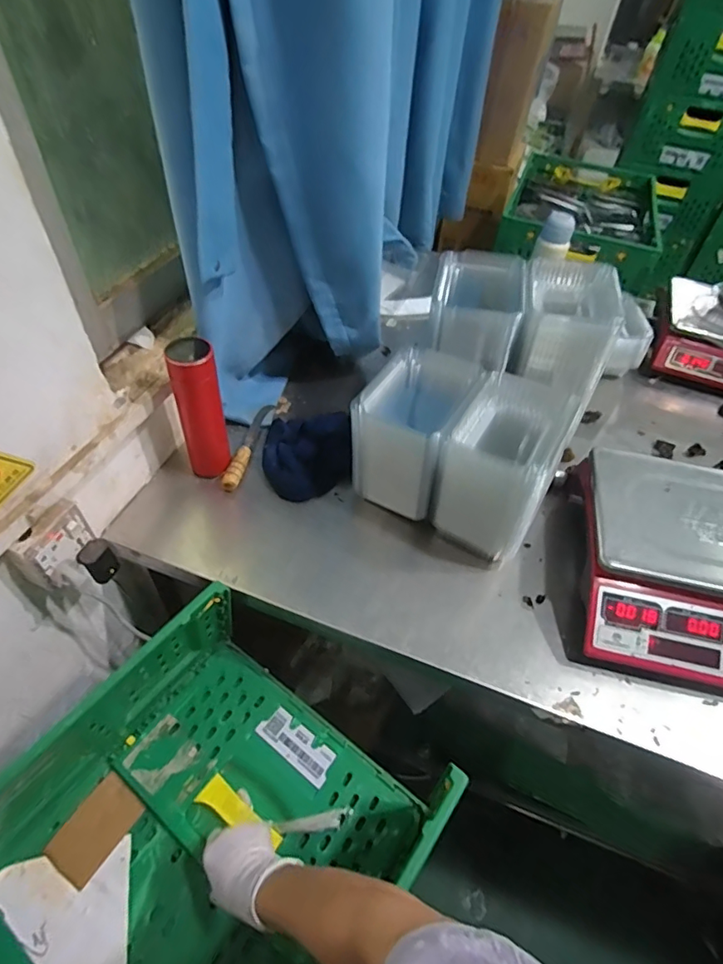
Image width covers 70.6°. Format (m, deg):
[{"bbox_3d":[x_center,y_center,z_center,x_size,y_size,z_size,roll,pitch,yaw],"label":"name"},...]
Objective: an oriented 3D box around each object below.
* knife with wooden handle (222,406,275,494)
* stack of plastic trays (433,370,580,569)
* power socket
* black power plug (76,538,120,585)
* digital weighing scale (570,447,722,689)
[{"bbox_3d":[-0.188,-0.068,0.862,0.027,0.020,0.206,12,50,6],"label":"knife with wooden handle"},{"bbox_3d":[0.199,-0.014,0.740,0.135,0.204,0.180,29,53,19],"label":"stack of plastic trays"},{"bbox_3d":[-0.369,0.071,0.620,0.032,0.066,0.078,12,50,6],"label":"power socket"},{"bbox_3d":[-0.342,0.103,0.667,0.031,0.053,0.038,35,56,24],"label":"black power plug"},{"bbox_3d":[0.454,0.114,0.699,0.300,0.113,0.308,12,50,6],"label":"digital weighing scale"}]

